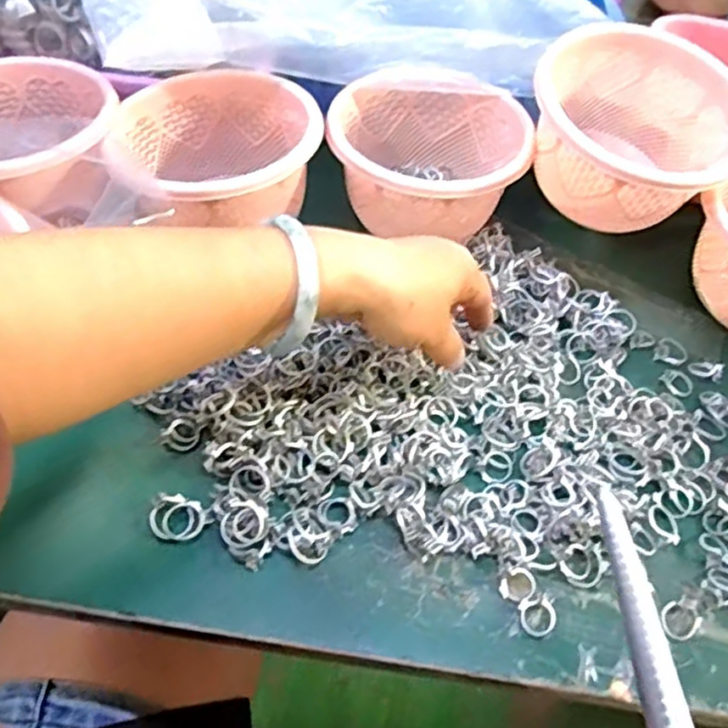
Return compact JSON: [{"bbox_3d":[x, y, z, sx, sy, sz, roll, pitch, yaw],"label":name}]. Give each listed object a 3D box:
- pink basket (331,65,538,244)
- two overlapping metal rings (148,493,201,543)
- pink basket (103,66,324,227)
[{"bbox_3d":[0.045,-0.155,0.516,0.145,0.076,0.137,3,51,-3],"label":"pink basket"},{"bbox_3d":[-0.104,0.085,0.376,0.027,0.009,0.023,10,51,2],"label":"two overlapping metal rings"},{"bbox_3d":[-0.105,-0.147,0.490,0.141,0.070,0.142,-4,52,-9],"label":"pink basket"}]

